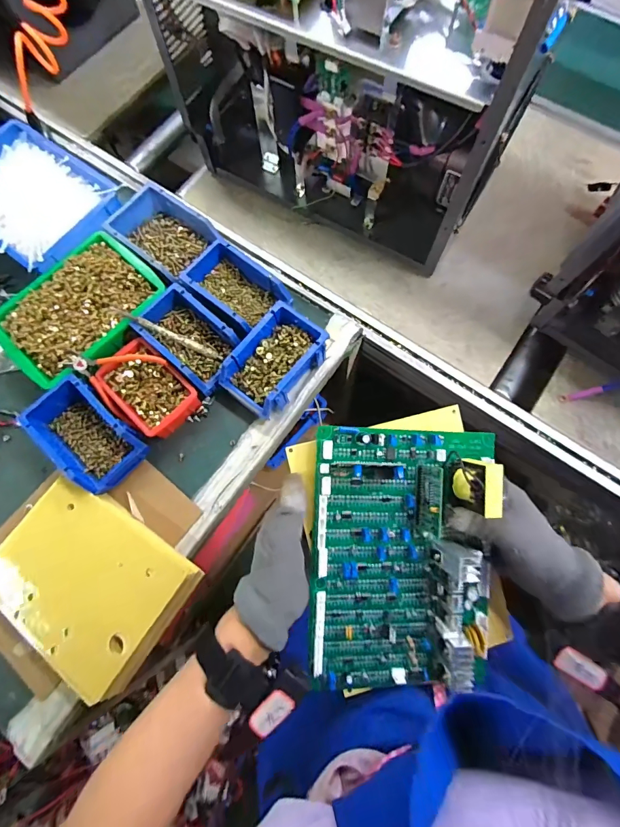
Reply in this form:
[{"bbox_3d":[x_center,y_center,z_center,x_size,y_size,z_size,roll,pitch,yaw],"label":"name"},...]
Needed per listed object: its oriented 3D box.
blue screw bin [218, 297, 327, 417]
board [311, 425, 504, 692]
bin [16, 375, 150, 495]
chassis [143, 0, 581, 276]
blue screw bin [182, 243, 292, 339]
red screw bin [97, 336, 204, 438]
[{"bbox_3d":[-0.057,-0.081,0.603,0.106,0.064,0.159,38,79,10],"label":"blue screw bin"},{"bbox_3d":[0.089,0.132,0.337,0.167,0.049,0.234,3,88,-6],"label":"board"},{"bbox_3d":[-0.341,0.030,0.585,0.173,0.073,0.102,43,80,11],"label":"bin"},{"bbox_3d":[0.034,-0.540,0.561,0.568,0.427,0.259,32,78,9],"label":"chassis"},{"bbox_3d":[-0.126,-0.202,0.652,0.171,0.083,0.113,39,79,11],"label":"blue screw bin"},{"bbox_3d":[-0.259,-0.040,0.612,0.151,0.046,0.098,43,80,11],"label":"red screw bin"}]

